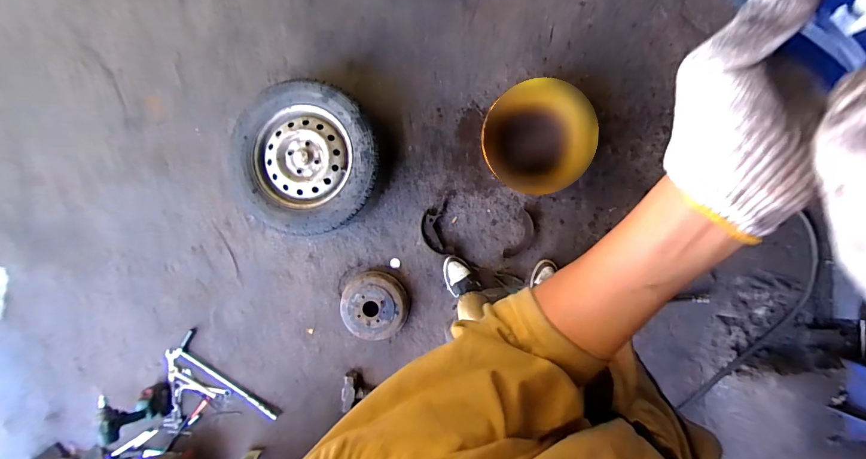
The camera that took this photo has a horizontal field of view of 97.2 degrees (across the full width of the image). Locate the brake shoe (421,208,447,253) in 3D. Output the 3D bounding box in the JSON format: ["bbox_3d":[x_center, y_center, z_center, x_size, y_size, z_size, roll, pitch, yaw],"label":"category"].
[{"bbox_3d":[-0.001,0.005,1.419,0.081,0.047,0.169,-5,90,5],"label":"brake shoe"}]

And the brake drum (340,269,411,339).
[{"bbox_3d":[-0.217,0.281,1.427,0.238,0.098,0.242,0,90,5],"label":"brake drum"}]

